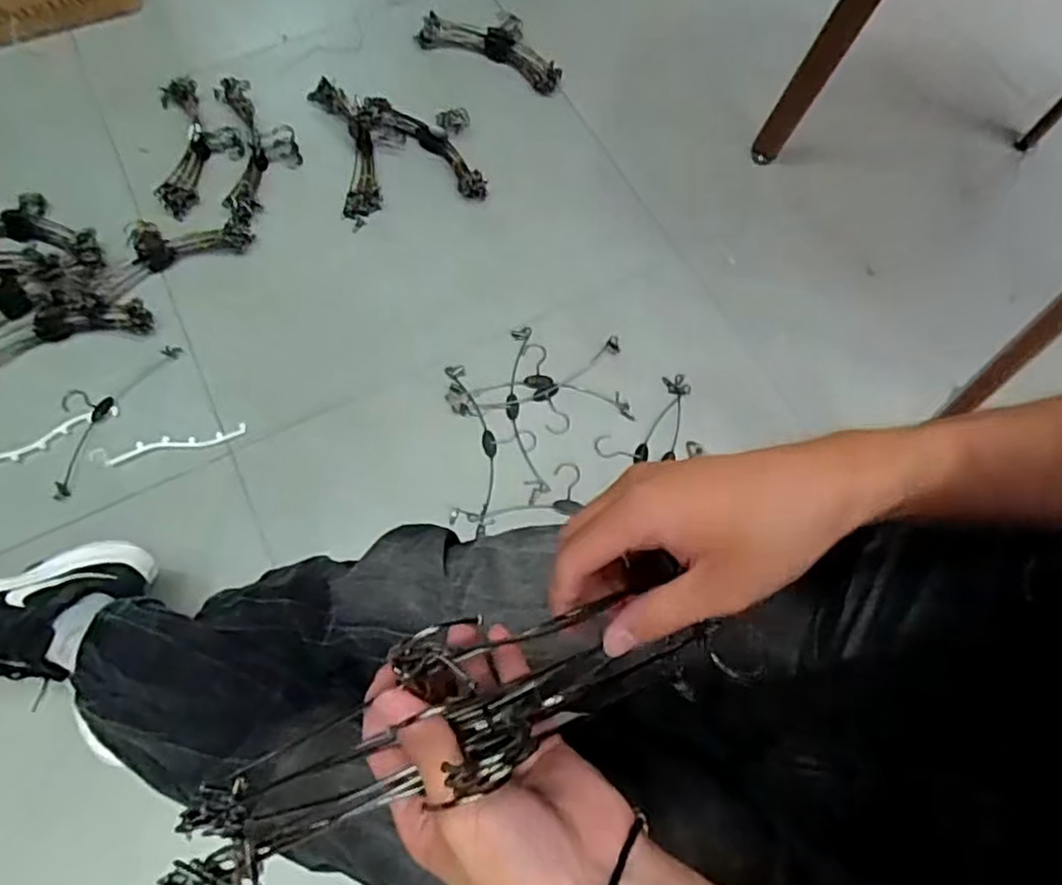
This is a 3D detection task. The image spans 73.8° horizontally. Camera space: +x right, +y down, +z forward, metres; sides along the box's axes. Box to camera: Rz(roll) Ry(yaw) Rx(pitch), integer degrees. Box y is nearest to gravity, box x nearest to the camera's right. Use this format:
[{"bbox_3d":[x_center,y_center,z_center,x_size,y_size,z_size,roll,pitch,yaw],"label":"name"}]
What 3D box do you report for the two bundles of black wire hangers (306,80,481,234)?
[{"bbox_3d":[-0.231,-0.528,1.221,0.249,0.033,0.300,-14,70,-8],"label":"two bundles of black wire hangers"}]

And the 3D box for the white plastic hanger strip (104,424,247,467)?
[{"bbox_3d":[-0.514,0.001,1.026,0.194,0.005,0.026,-11,70,-7],"label":"white plastic hanger strip"}]

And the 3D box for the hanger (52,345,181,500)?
[{"bbox_3d":[-0.645,-0.054,1.050,0.106,0.015,0.263,26,70,8],"label":"hanger"}]

